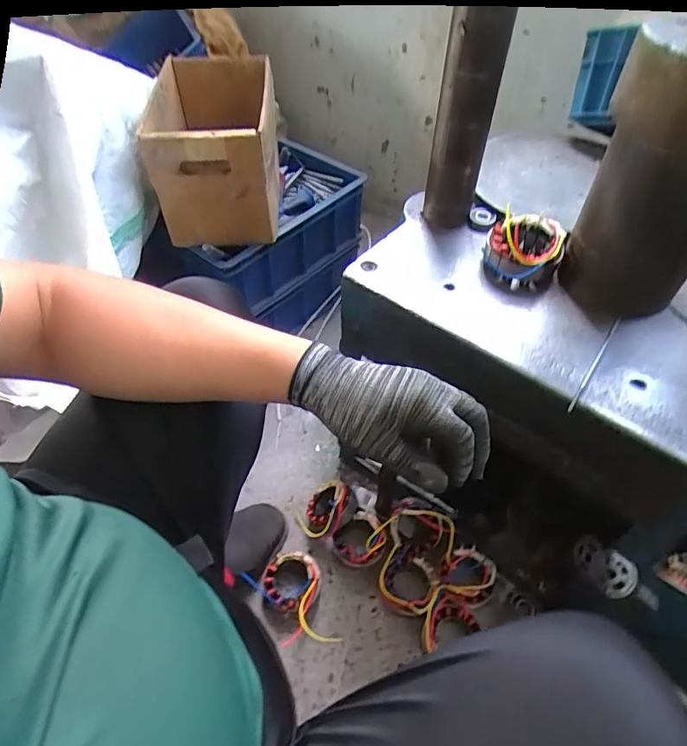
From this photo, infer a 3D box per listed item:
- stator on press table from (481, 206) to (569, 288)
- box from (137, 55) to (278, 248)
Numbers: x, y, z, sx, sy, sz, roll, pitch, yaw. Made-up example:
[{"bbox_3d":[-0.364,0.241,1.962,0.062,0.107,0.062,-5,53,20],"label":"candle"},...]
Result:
[{"bbox_3d":[0.216,-0.148,0.603,0.088,0.056,0.088,14,52,10],"label":"stator on press table"},{"bbox_3d":[-0.225,-0.418,0.919,0.199,0.190,0.339,-3,51,-3],"label":"box"}]

